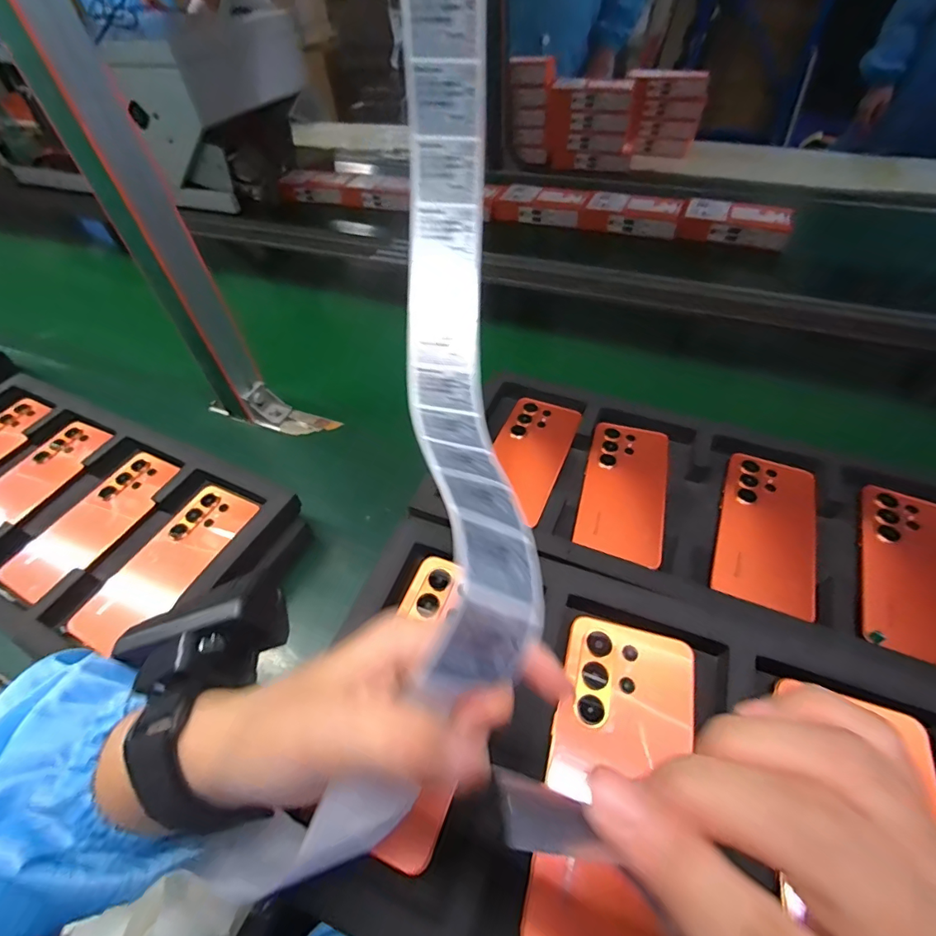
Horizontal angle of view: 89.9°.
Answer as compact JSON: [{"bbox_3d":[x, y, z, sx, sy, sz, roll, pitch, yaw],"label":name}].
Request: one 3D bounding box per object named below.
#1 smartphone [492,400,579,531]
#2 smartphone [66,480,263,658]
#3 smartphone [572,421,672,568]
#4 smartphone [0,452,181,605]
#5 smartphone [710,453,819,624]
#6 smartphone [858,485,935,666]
[{"bbox_3d":[0.062,-0.015,0.495,0.076,0.009,0.168,17,54,17],"label":"smartphone"},{"bbox_3d":[-0.282,0.090,0.444,0.081,0.011,0.169,22,59,17],"label":"smartphone"},{"bbox_3d":[0.156,0.018,0.462,0.078,0.005,0.167,13,53,14],"label":"smartphone"},{"bbox_3d":[-0.381,0.051,0.479,0.081,0.013,0.173,19,54,18],"label":"smartphone"},{"bbox_3d":[0.272,0.053,0.424,0.078,0.012,0.169,18,54,18],"label":"smartphone"},{"bbox_3d":[0.372,0.086,0.386,0.077,0.015,0.175,20,55,19],"label":"smartphone"}]

